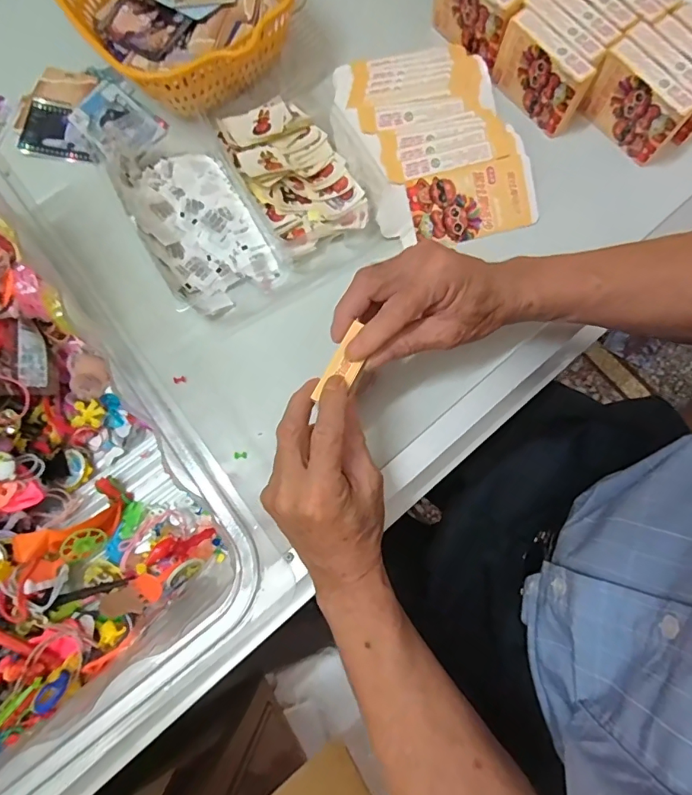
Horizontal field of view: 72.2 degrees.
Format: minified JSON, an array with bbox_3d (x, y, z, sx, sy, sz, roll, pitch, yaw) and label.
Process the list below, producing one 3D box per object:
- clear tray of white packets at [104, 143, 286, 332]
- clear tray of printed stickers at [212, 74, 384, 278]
[{"bbox_3d":[-0.136,-0.163,0.428,0.100,0.052,0.182,-30,78,-5],"label":"clear tray of white packets"},{"bbox_3d":[-0.040,-0.215,0.449,0.116,0.028,0.175,-25,78,-4],"label":"clear tray of printed stickers"}]

